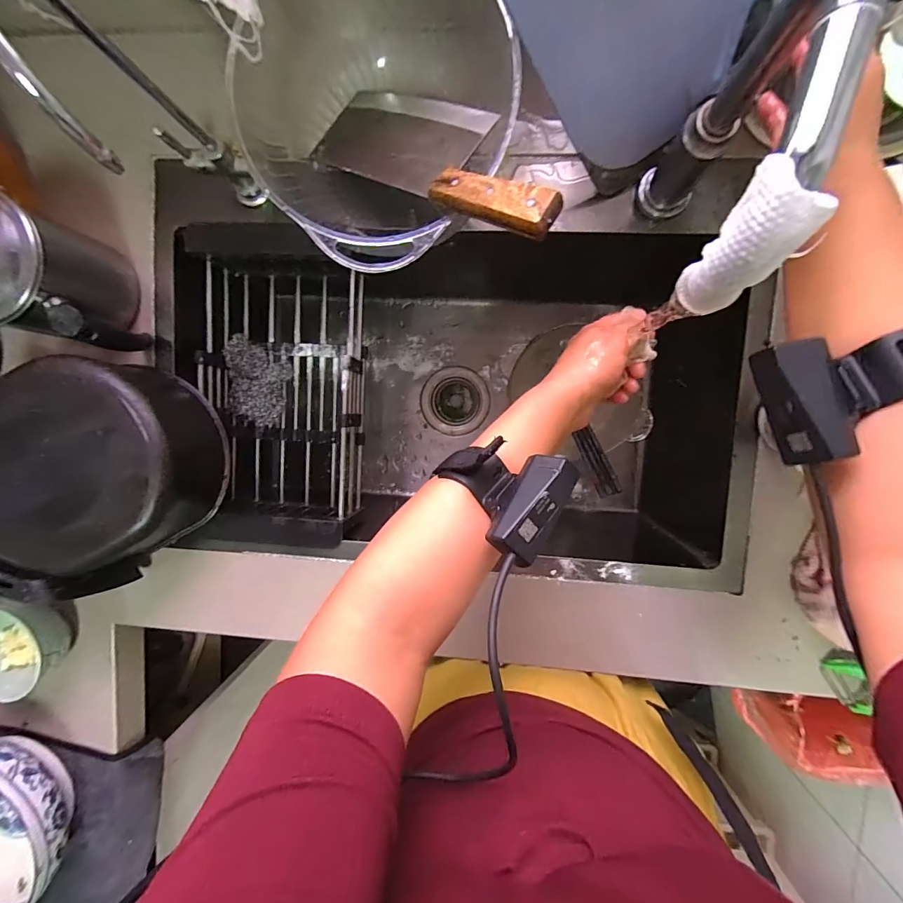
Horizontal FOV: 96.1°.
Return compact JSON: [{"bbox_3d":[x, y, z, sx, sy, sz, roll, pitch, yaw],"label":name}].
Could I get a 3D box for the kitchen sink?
[{"bbox_3d":[-0.006,-0.076,0.548,0.663,0.213,0.429,5,95,3],"label":"kitchen sink"}]

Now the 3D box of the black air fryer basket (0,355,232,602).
[{"bbox_3d":[-0.380,0.020,0.423,0.214,0.144,0.230,23,96,2],"label":"black air fryer basket"}]

